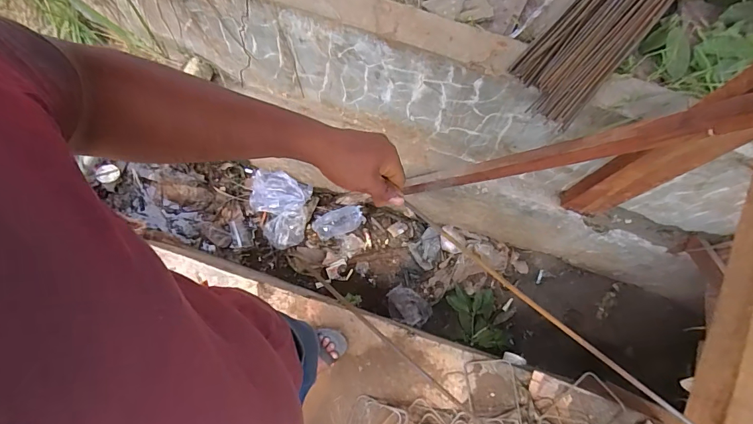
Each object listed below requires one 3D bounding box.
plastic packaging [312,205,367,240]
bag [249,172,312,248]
[{"bbox_3d":[-0.177,0.041,1.863,0.239,0.057,0.123,-15,74,-4],"label":"plastic packaging"},{"bbox_3d":[-0.458,-0.012,1.841,0.276,0.106,0.337,6,74,2],"label":"bag"}]

